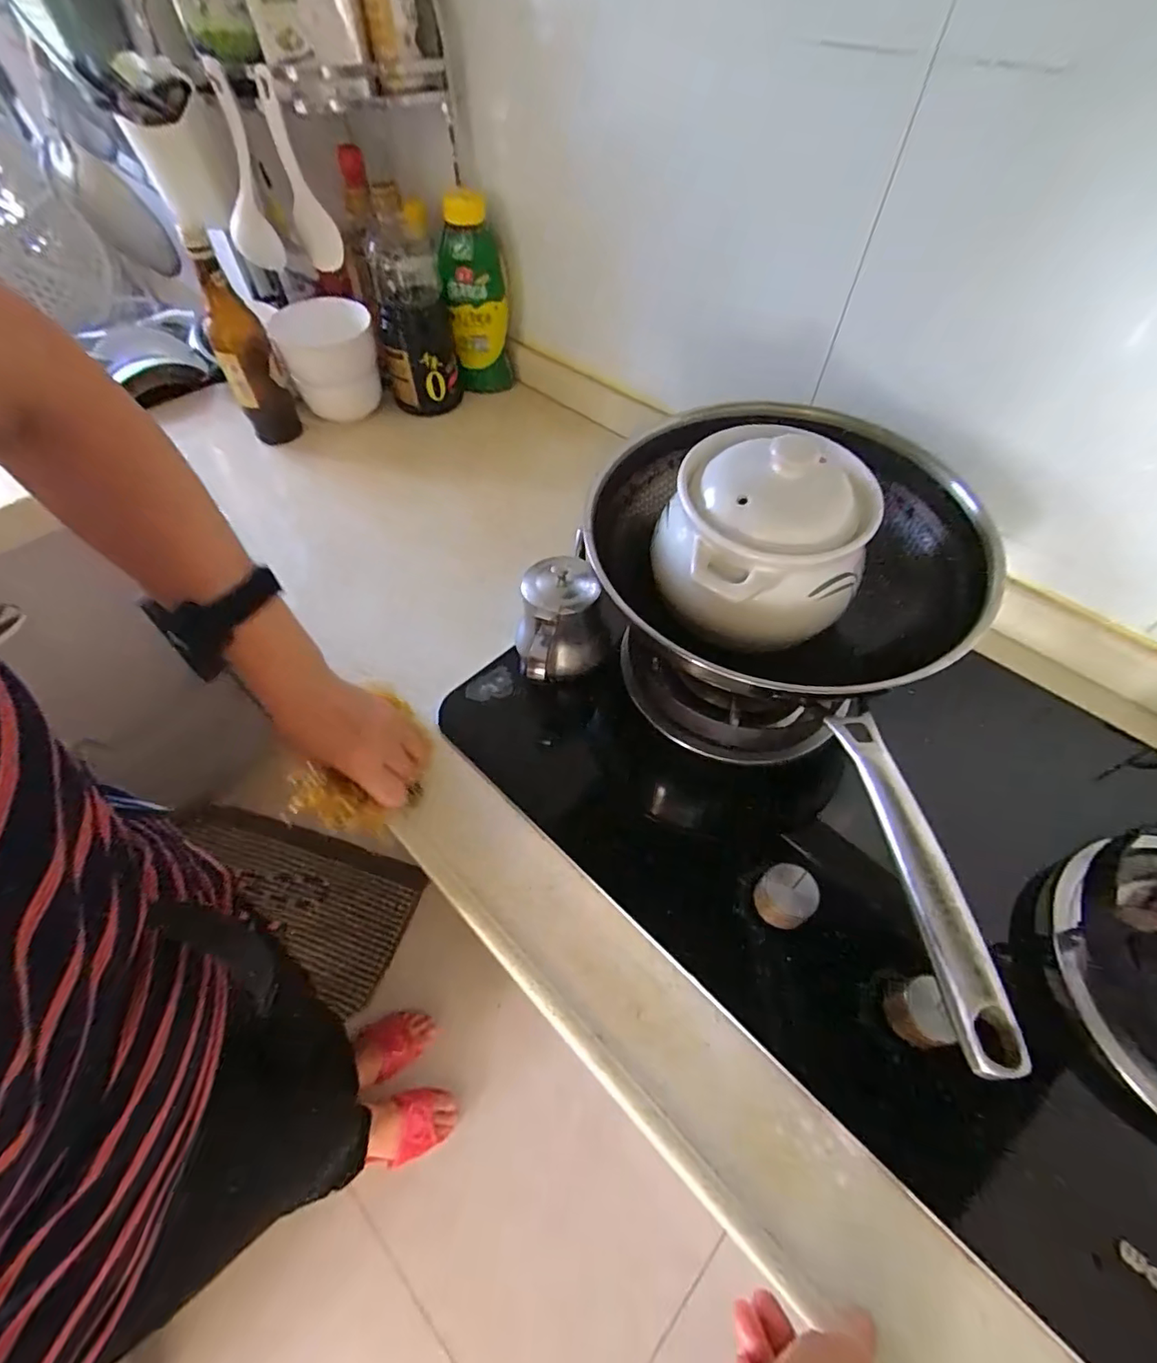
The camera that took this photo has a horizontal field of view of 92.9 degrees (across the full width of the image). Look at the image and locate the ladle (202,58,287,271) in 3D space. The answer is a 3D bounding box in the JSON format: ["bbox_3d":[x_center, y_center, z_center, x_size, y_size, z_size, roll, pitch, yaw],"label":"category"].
[{"bbox_3d":[-0.408,-0.617,0.667,0.058,0.184,0.034,6,31,5],"label":"ladle"}]

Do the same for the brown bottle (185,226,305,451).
[{"bbox_3d":[-0.435,-0.427,0.710,0.066,0.227,0.061,-27,60,-18],"label":"brown bottle"}]

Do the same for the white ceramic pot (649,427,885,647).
[{"bbox_3d":[0.143,-0.123,0.448,0.158,0.126,0.132,-2,56,-2],"label":"white ceramic pot"}]

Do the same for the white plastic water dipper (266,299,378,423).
[{"bbox_3d":[-0.371,-0.483,0.821,0.126,0.127,0.139,-21,58,-14],"label":"white plastic water dipper"}]

